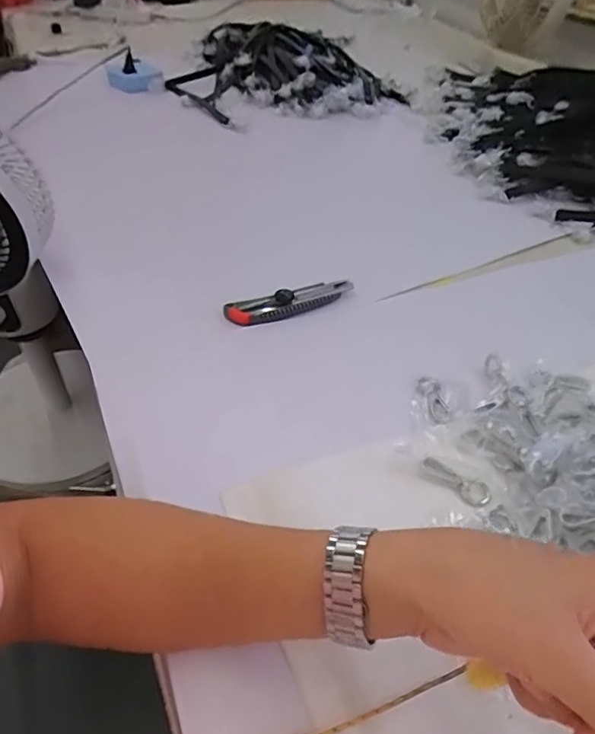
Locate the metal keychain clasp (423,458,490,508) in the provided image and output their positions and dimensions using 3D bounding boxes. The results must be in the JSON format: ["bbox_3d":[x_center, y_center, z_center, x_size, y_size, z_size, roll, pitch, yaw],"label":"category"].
[{"bbox_3d":[0.129,0.091,0.446,0.020,0.010,0.055,-33,53,-31],"label":"metal keychain clasp"}]

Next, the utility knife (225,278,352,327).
[{"bbox_3d":[-0.004,-0.073,0.613,0.150,0.026,0.026,-20,47,-20],"label":"utility knife"}]

